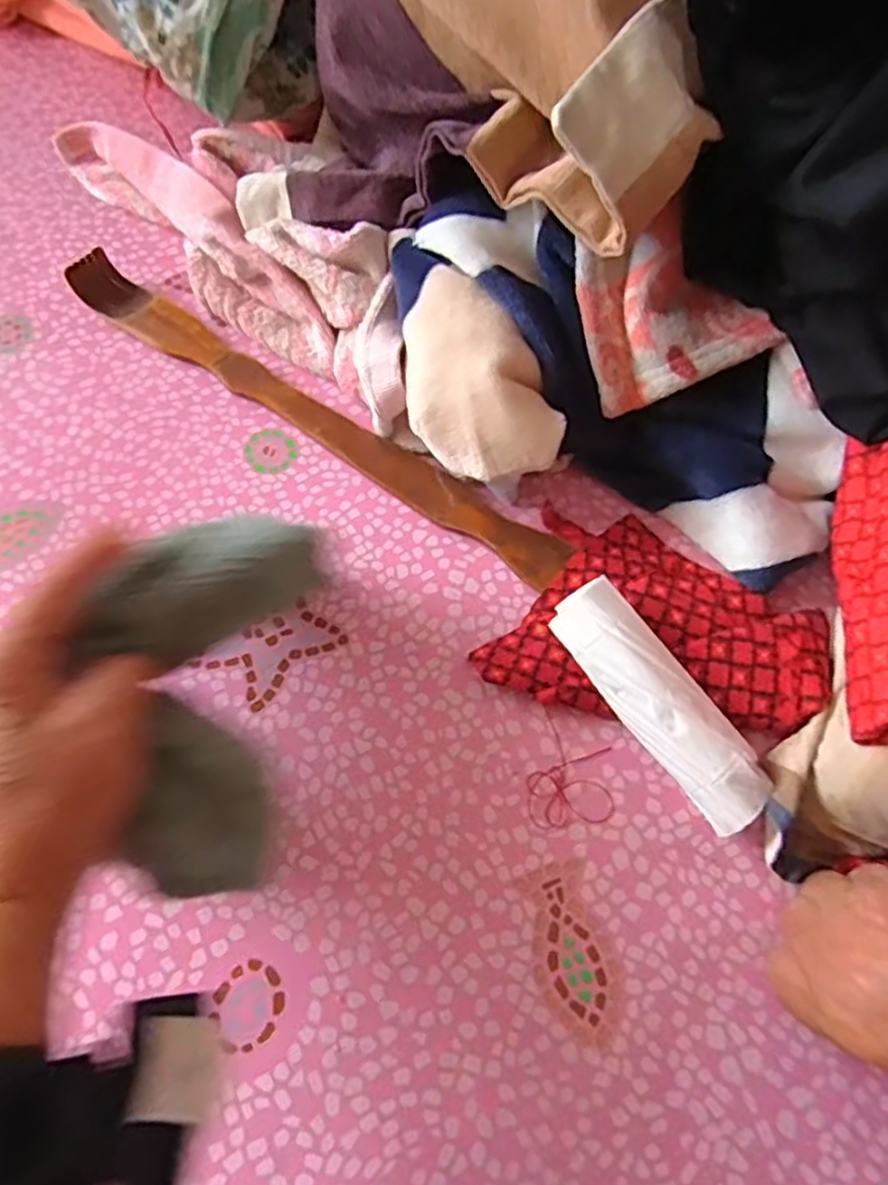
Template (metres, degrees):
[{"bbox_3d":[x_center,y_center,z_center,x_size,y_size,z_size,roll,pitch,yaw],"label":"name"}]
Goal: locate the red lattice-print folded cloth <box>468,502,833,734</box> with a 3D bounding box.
[{"bbox_3d":[0.115,0.014,0.379,0.168,0.033,0.117,15,65,4],"label":"red lattice-print folded cloth"}]

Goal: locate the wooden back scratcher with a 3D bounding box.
[{"bbox_3d":[-0.084,-0.113,0.436,0.366,0.022,0.034,34,68,12],"label":"wooden back scratcher"}]

